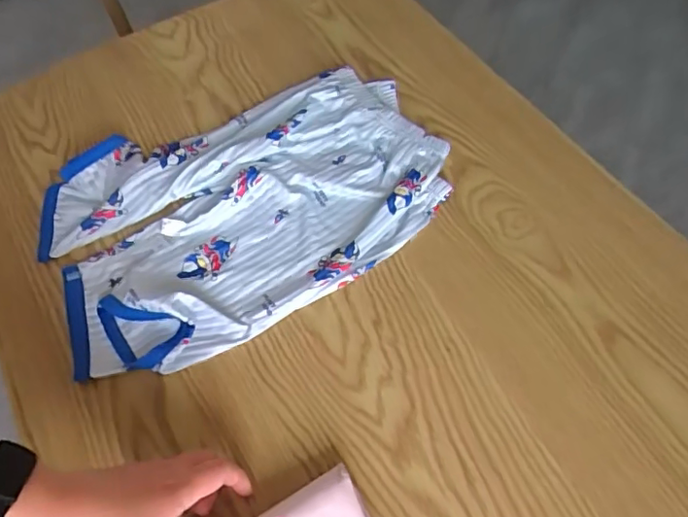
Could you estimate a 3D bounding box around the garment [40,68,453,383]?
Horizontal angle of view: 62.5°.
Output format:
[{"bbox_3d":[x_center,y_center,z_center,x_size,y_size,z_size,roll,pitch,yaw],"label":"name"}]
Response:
[{"bbox_3d":[-0.094,-0.057,0.570,0.392,0.026,0.255,-26,60,-12],"label":"garment"}]

